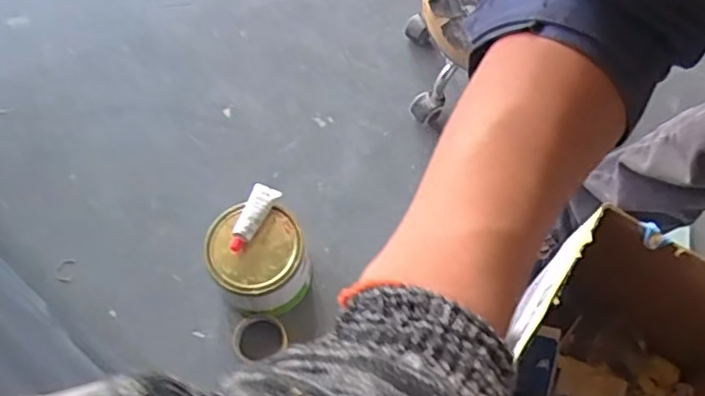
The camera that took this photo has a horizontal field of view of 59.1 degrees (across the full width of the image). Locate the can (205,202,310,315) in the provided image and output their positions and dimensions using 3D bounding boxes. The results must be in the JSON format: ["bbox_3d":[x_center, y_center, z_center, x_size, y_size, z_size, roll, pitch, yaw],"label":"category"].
[{"bbox_3d":[-0.161,0.105,1.050,0.149,0.136,0.151,-1,64,2],"label":"can"}]

